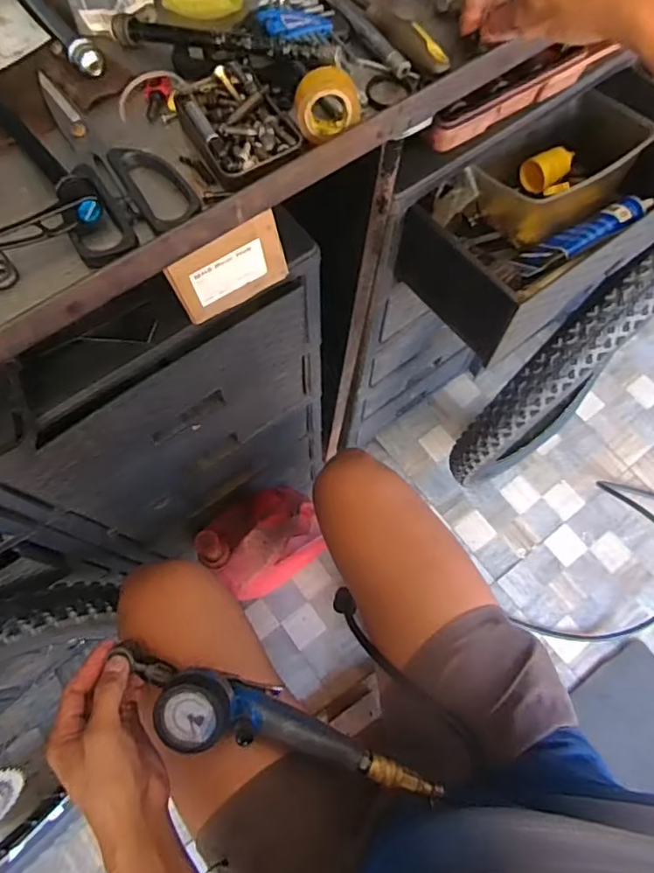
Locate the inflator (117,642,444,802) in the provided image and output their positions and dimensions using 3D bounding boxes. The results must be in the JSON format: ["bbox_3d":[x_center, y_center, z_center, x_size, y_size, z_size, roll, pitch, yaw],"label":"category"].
[{"bbox_3d":[-0.047,0.274,0.513,0.303,0.072,0.061,24,71,-8],"label":"inflator"}]

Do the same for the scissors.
[{"bbox_3d":[-0.154,-0.187,0.370,0.081,0.011,0.170,-30,73,-10],"label":"scissors"}]

